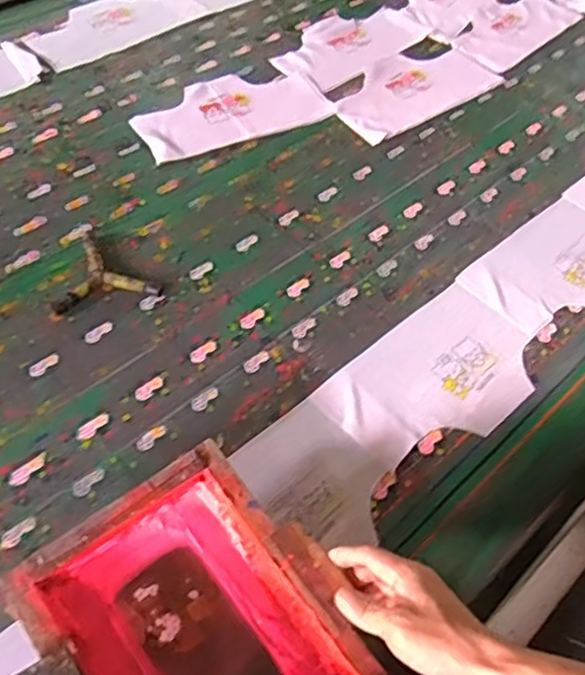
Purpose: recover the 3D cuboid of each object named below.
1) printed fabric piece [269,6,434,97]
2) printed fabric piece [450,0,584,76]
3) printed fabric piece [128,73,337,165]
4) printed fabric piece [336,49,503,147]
[{"bbox_3d":[0.112,-0.537,1.139,0.158,0.014,0.315,34,59,19],"label":"printed fabric piece"},{"bbox_3d":[0.429,-0.596,1.209,0.147,0.010,0.296,38,58,17],"label":"printed fabric piece"},{"bbox_3d":[-0.097,-0.365,1.002,0.304,0.009,0.155,-25,59,-20],"label":"printed fabric piece"},{"bbox_3d":[0.202,-0.423,1.066,0.311,0.010,0.157,-34,65,-28],"label":"printed fabric piece"}]

